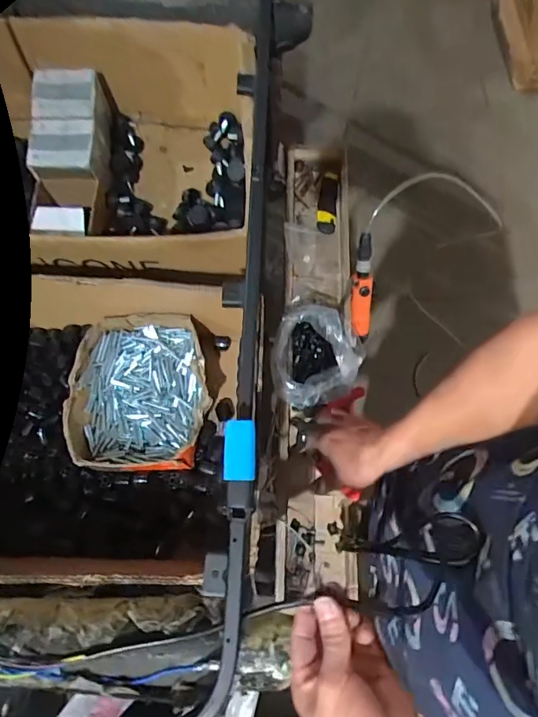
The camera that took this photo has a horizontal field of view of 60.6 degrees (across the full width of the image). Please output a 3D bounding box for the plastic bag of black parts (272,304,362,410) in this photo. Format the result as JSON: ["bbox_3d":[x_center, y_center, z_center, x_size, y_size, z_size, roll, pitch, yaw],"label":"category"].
[{"bbox_3d":[0.081,-0.007,0.784,0.146,0.098,0.178,3,72,-1],"label":"plastic bag of black parts"}]

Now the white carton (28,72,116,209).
[{"bbox_3d":[-0.290,-0.323,0.680,0.102,0.078,0.197,-3,72,-3],"label":"white carton"}]

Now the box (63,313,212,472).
[{"bbox_3d":[-0.164,0.043,0.587,0.171,0.067,0.190,-1,72,-3],"label":"box"}]

